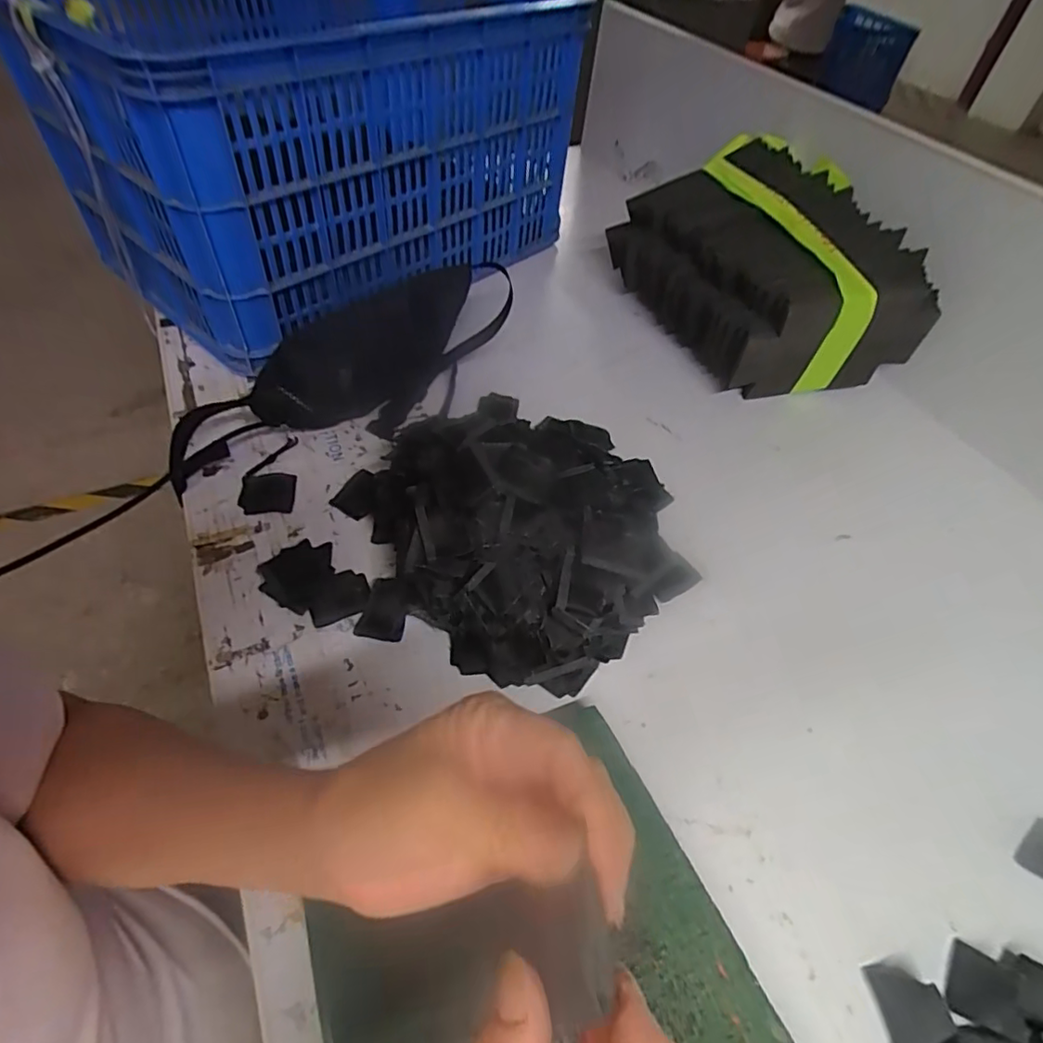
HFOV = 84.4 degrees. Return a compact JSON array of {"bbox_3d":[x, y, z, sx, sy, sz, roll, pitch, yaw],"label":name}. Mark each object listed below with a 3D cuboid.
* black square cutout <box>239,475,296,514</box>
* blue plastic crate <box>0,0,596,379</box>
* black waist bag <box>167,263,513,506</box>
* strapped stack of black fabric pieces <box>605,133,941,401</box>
[{"bbox_3d":[-0.253,-0.027,0.574,0.052,0.009,0.050,-2,50,-9],"label":"black square cutout"},{"bbox_3d":[-0.234,-0.485,0.759,0.372,0.314,0.580,34,54,21],"label":"blue plastic crate"},{"bbox_3d":[-0.191,-0.165,0.624,0.393,0.122,0.094,-28,58,-27],"label":"black waist bag"},{"bbox_3d":[0.310,-0.327,0.761,0.264,0.205,0.331,-7,51,-12],"label":"strapped stack of black fabric pieces"}]

